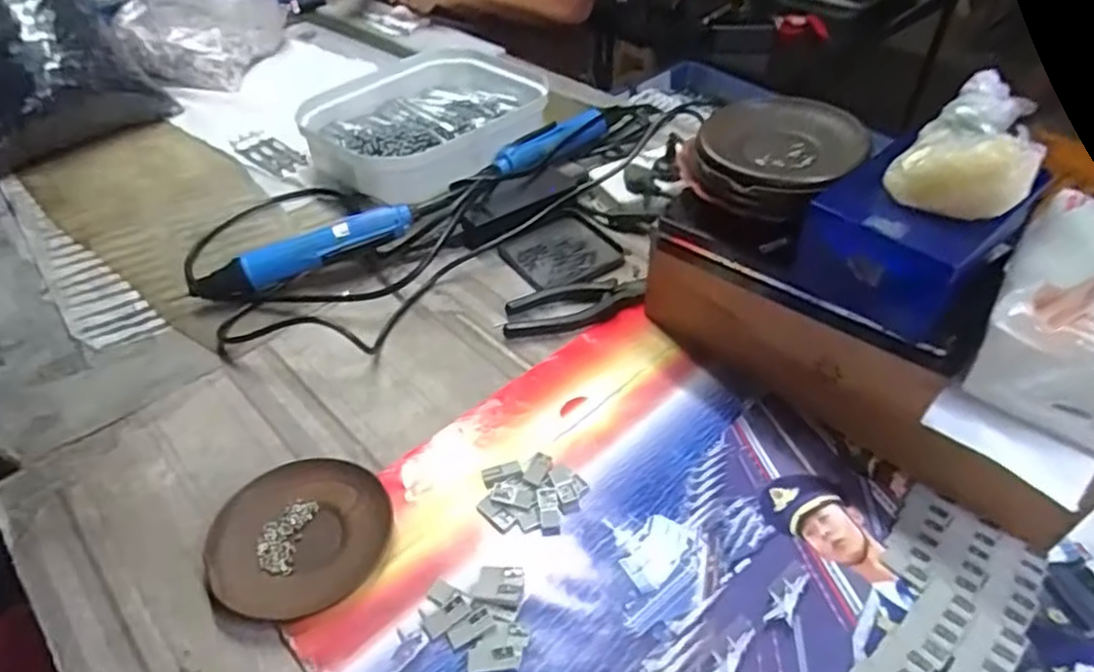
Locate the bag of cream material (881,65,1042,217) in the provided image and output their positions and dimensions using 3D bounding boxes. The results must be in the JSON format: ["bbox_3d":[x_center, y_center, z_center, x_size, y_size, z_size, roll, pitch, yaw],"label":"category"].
[{"bbox_3d":[0.247,-0.111,0.388,0.070,0.045,0.083,23,50,23],"label":"bag of cream material"}]

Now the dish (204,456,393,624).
[{"bbox_3d":[-0.163,0.131,0.442,0.112,0.013,0.109,-1,44,1],"label":"dish"}]

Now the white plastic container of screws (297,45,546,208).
[{"bbox_3d":[-0.134,-0.258,0.818,0.296,0.077,0.239,-33,52,-28],"label":"white plastic container of screws"}]

